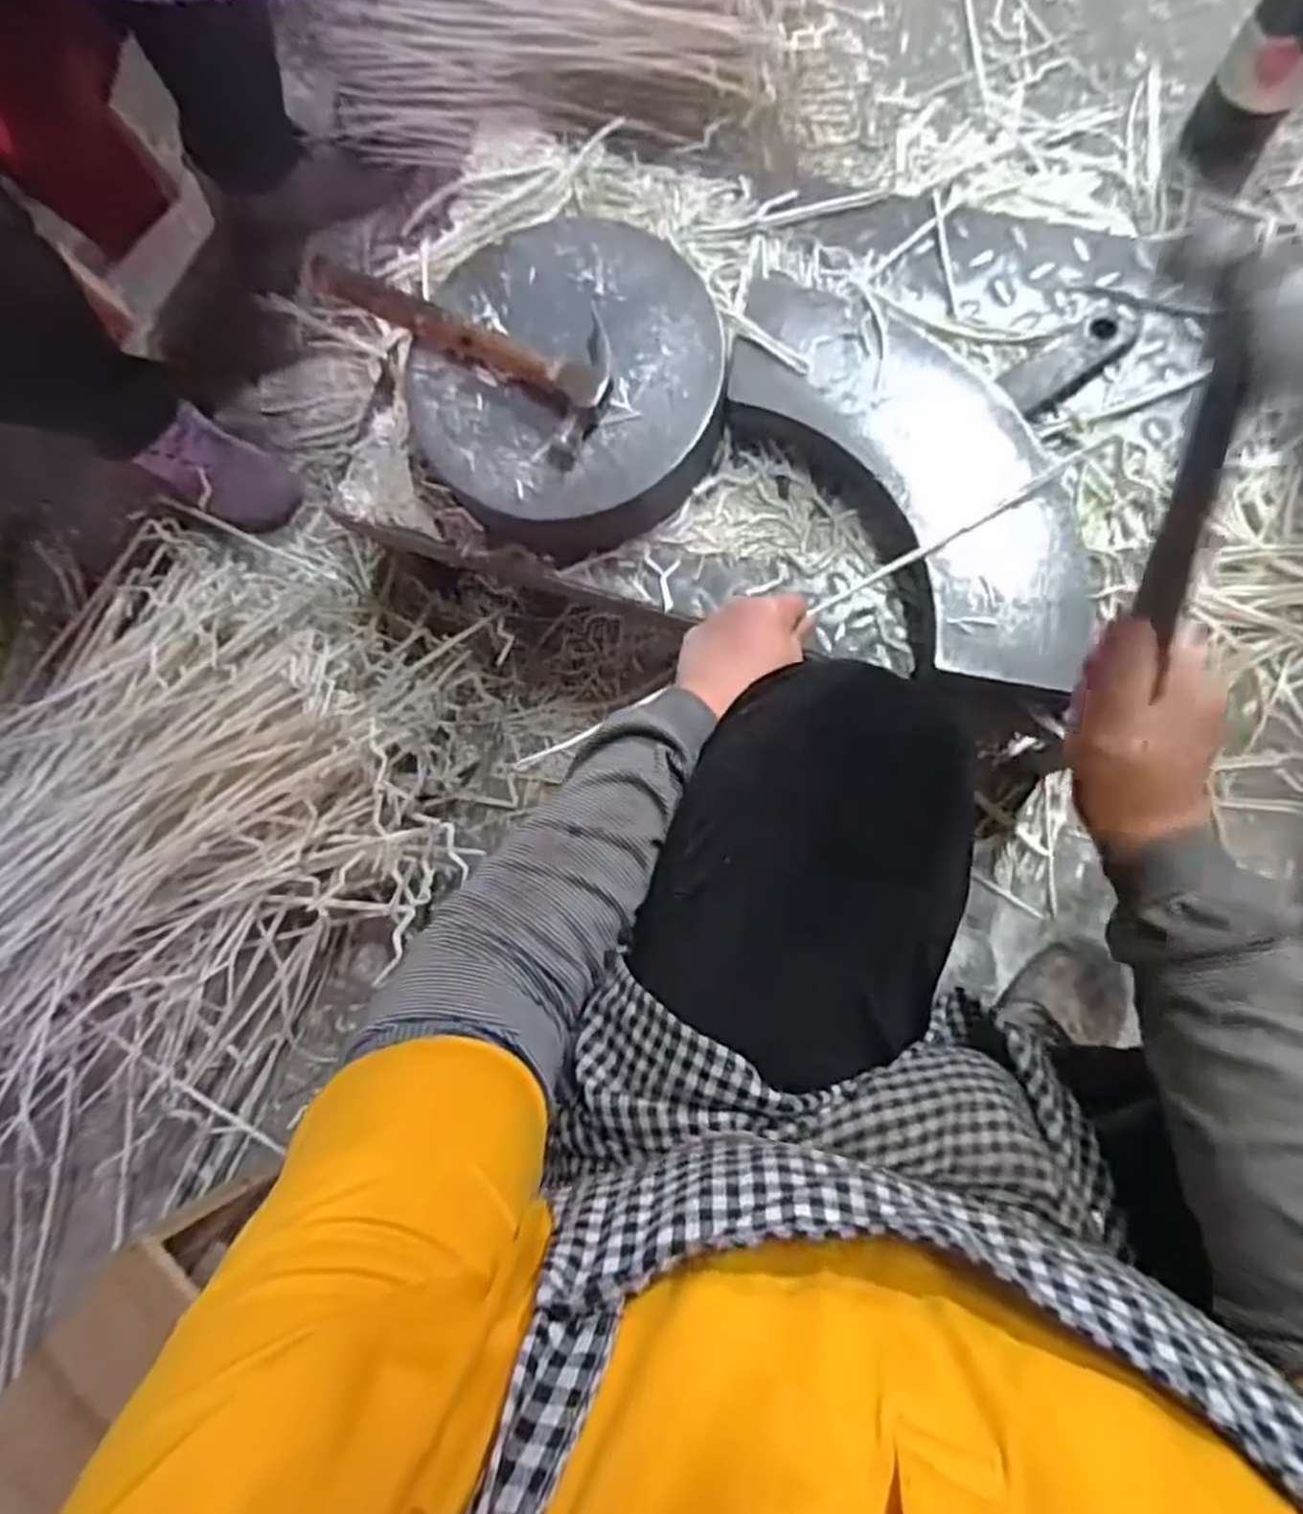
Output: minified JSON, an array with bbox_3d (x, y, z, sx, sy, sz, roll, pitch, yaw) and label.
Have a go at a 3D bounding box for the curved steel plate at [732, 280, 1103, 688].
[{"bbox_3d":[0.200,-0.227,0.599,0.166,0.047,0.383,-36,80,1],"label":"curved steel plate"}]

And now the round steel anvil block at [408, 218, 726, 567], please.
[{"bbox_3d":[-0.068,-0.302,0.634,0.242,0.069,0.247,-1,82,6],"label":"round steel anvil block"}]

